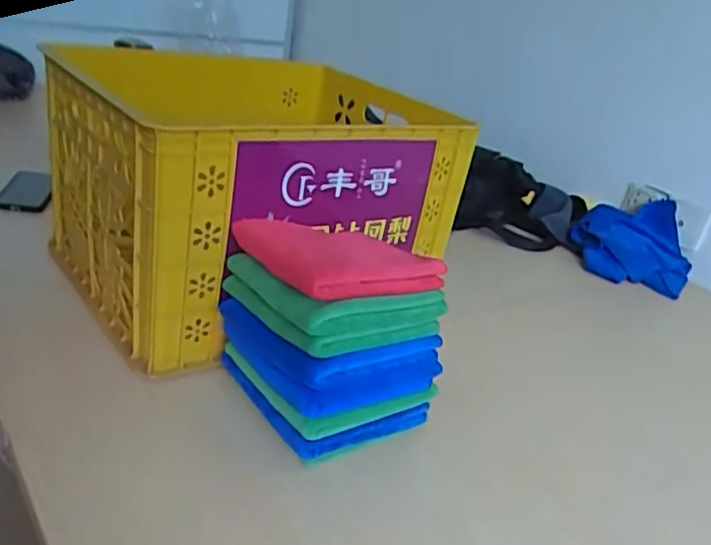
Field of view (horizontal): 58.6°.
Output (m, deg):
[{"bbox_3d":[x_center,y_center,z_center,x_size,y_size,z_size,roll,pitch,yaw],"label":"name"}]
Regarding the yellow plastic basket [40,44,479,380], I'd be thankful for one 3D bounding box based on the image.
[{"bbox_3d":[-0.144,-0.126,0.912,0.478,0.278,0.445,-9,31,-36],"label":"yellow plastic basket"}]

